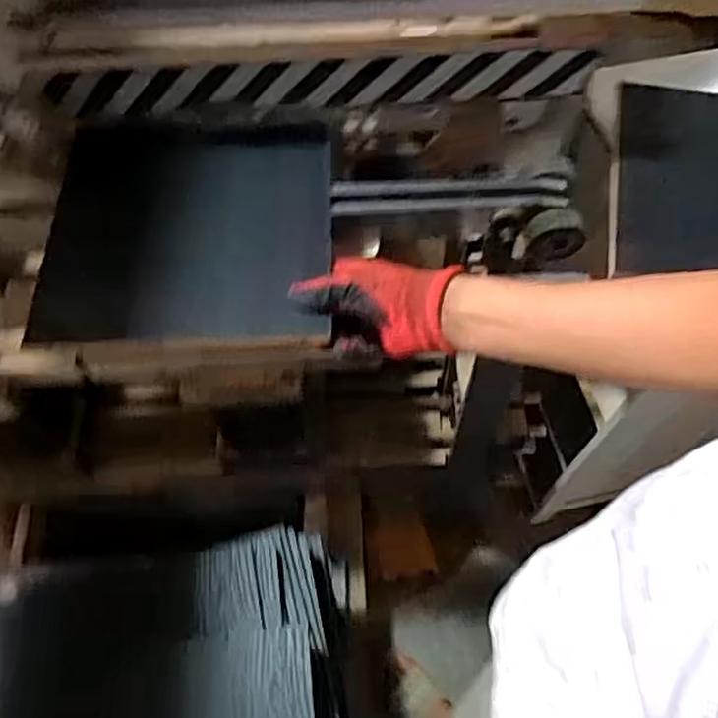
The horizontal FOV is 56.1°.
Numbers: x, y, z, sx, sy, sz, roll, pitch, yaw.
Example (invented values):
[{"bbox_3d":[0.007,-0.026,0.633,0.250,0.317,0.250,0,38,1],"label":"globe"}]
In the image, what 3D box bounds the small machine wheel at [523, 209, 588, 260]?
[{"bbox_3d":[0.200,-0.128,0.695,0.058,0.051,0.030,-1,62,0],"label":"small machine wheel"}]

